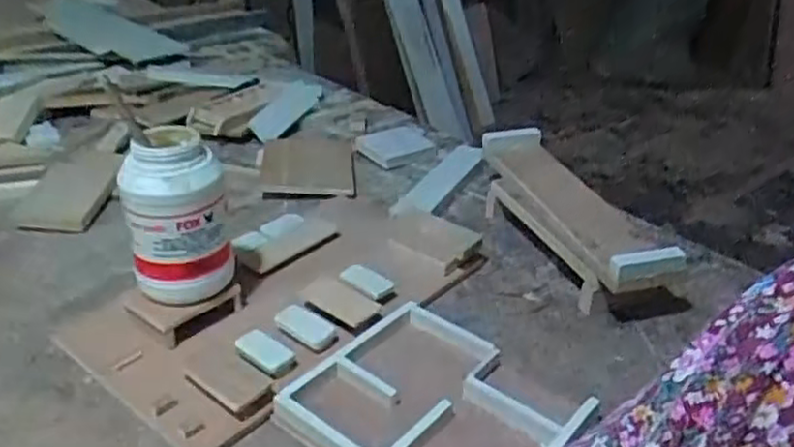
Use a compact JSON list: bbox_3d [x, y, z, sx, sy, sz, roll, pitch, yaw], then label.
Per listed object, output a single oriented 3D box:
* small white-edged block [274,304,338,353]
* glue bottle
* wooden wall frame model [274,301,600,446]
[{"bbox_3d":[-0.090,0.105,0.703,0.068,0.012,0.036,22,36,34],"label":"small white-edged block"},{"bbox_3d":[-0.214,0.003,0.691,0.092,0.176,0.079,-11,32,-20],"label":"glue bottle"},{"bbox_3d":[0.037,0.157,0.630,0.212,0.022,0.203,22,35,34],"label":"wooden wall frame model"}]

